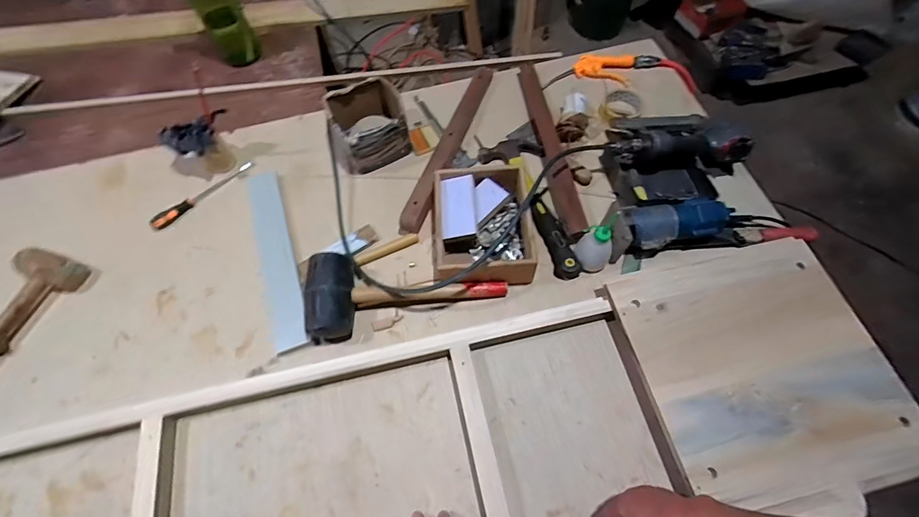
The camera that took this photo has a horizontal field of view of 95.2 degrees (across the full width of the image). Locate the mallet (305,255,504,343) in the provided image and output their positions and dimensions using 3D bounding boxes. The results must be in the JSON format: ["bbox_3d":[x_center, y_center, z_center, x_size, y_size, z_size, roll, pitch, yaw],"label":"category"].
[{"bbox_3d":[-0.093,0.044,0.738,0.346,0.082,0.137,-10,64,-3],"label":"mallet"}]

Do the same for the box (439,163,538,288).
[{"bbox_3d":[0.042,-0.065,0.769,0.169,0.075,0.224,-3,64,0],"label":"box"}]

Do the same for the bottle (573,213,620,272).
[{"bbox_3d":[0.244,-0.024,0.750,0.062,0.117,0.062,-17,65,-7],"label":"bottle"}]

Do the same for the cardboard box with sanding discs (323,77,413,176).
[{"bbox_3d":[-0.195,-0.279,0.888,0.154,0.103,0.148,-23,65,-9],"label":"cardboard box with sanding discs"}]

